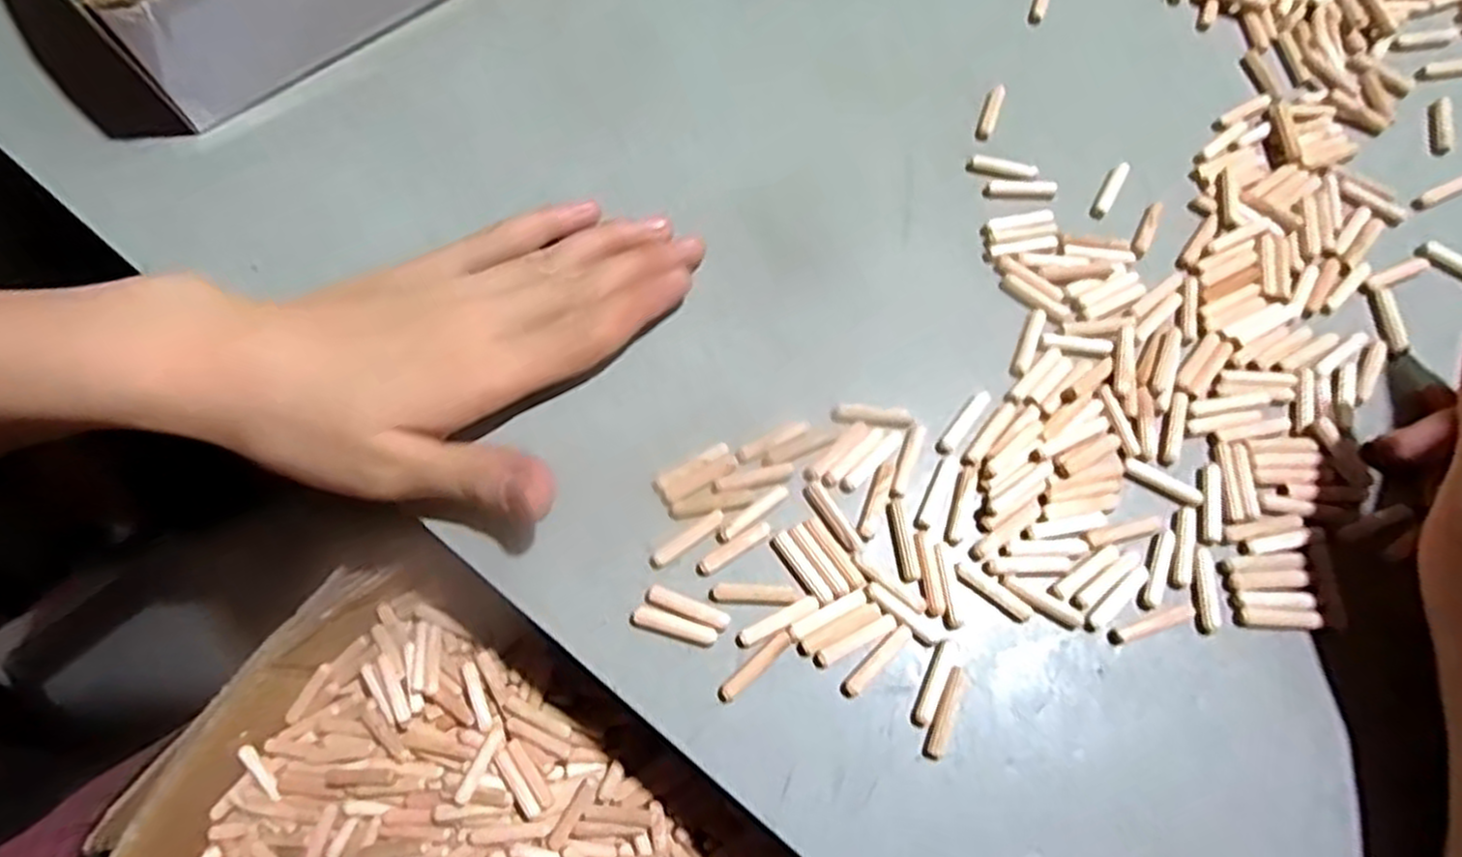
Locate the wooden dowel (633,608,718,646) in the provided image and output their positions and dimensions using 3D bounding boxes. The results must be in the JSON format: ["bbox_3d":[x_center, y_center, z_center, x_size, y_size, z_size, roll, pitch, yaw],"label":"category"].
[{"bbox_3d":[-0.019,0.069,0.264,0.030,0.004,0.006,15,69,6],"label":"wooden dowel"}]

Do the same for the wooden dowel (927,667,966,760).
[{"bbox_3d":[0.072,0.095,0.256,0.006,0.005,0.029,22,70,8],"label":"wooden dowel"}]

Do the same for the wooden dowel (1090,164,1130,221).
[{"bbox_3d":[0.168,-0.106,0.337,0.007,0.004,0.033,30,71,11],"label":"wooden dowel"}]

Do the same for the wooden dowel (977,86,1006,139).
[{"bbox_3d":[0.120,-0.146,0.352,0.006,0.004,0.030,20,70,8],"label":"wooden dowel"}]

